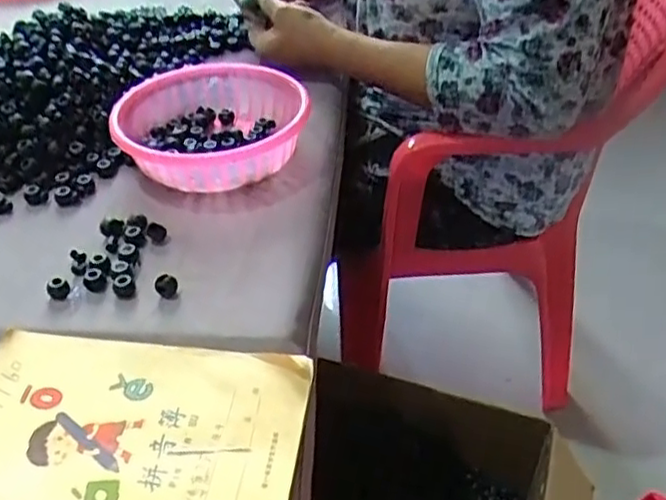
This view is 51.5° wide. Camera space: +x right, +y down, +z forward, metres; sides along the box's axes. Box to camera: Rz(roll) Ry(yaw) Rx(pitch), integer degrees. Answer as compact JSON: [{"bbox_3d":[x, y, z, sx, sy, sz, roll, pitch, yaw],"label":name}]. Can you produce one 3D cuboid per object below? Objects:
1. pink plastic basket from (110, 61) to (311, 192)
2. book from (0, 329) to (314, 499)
[{"bbox_3d":[-0.107,-0.109,0.608,0.155,0.046,0.157,1,39,4],"label":"pink plastic basket"},{"bbox_3d":[-0.124,0.110,0.401,0.206,0.010,0.144,3,41,7],"label":"book"}]

